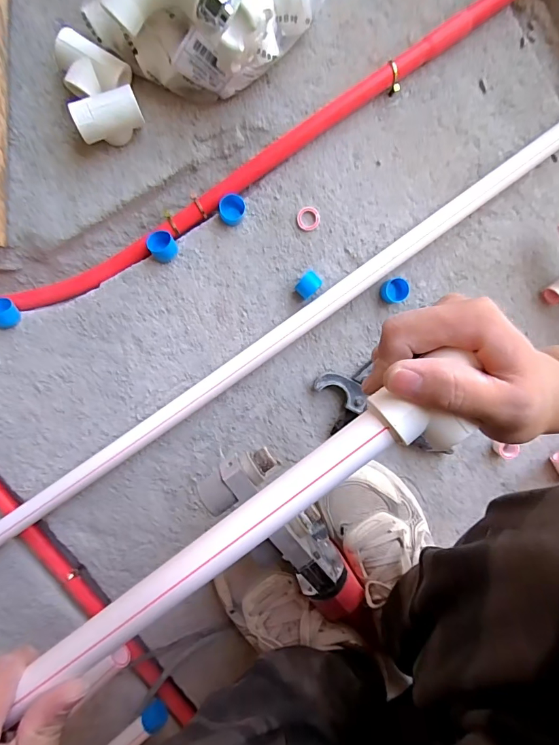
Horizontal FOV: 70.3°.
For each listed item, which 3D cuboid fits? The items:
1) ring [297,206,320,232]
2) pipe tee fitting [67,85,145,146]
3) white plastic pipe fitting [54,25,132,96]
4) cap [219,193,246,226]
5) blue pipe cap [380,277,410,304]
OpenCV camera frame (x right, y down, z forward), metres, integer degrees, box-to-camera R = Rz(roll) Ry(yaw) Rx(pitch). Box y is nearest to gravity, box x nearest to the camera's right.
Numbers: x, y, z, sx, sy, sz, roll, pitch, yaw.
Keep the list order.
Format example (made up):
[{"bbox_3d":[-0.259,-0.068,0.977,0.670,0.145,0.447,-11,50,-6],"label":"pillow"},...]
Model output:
[{"bbox_3d":[0.034,-0.178,0.457,0.027,0.005,0.027,-1,98,-5],"label":"ring"},{"bbox_3d":[-0.171,-0.257,0.404,0.063,0.047,0.033,-25,99,-1],"label":"pipe tee fitting"},{"bbox_3d":[-0.188,-0.300,0.401,0.063,0.038,0.047,25,95,-7],"label":"white plastic pipe fitting"},{"bbox_3d":[-0.053,-0.181,0.443,0.027,0.021,0.030,17,96,-7],"label":"cap"},{"bbox_3d":[0.137,-0.096,0.469,0.031,0.016,0.030,-1,98,-5],"label":"blue pipe cap"}]

